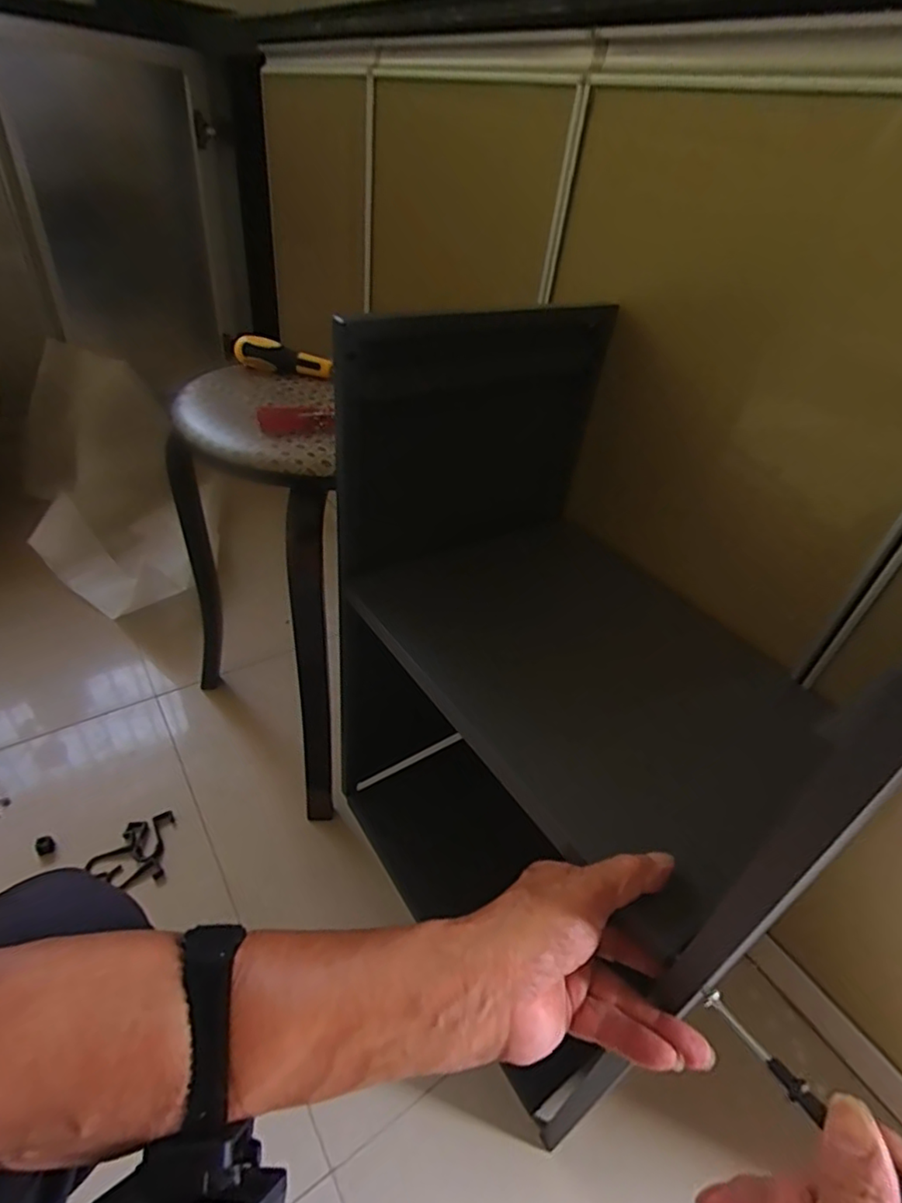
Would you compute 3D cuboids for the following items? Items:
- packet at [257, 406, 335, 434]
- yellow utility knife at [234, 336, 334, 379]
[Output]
[{"bbox_3d":[-0.142,-0.168,0.531,0.067,0.020,0.028,-7,41,-18],"label":"packet"},{"bbox_3d":[-0.183,-0.268,0.637,0.110,0.034,0.021,11,39,4],"label":"yellow utility knife"}]

